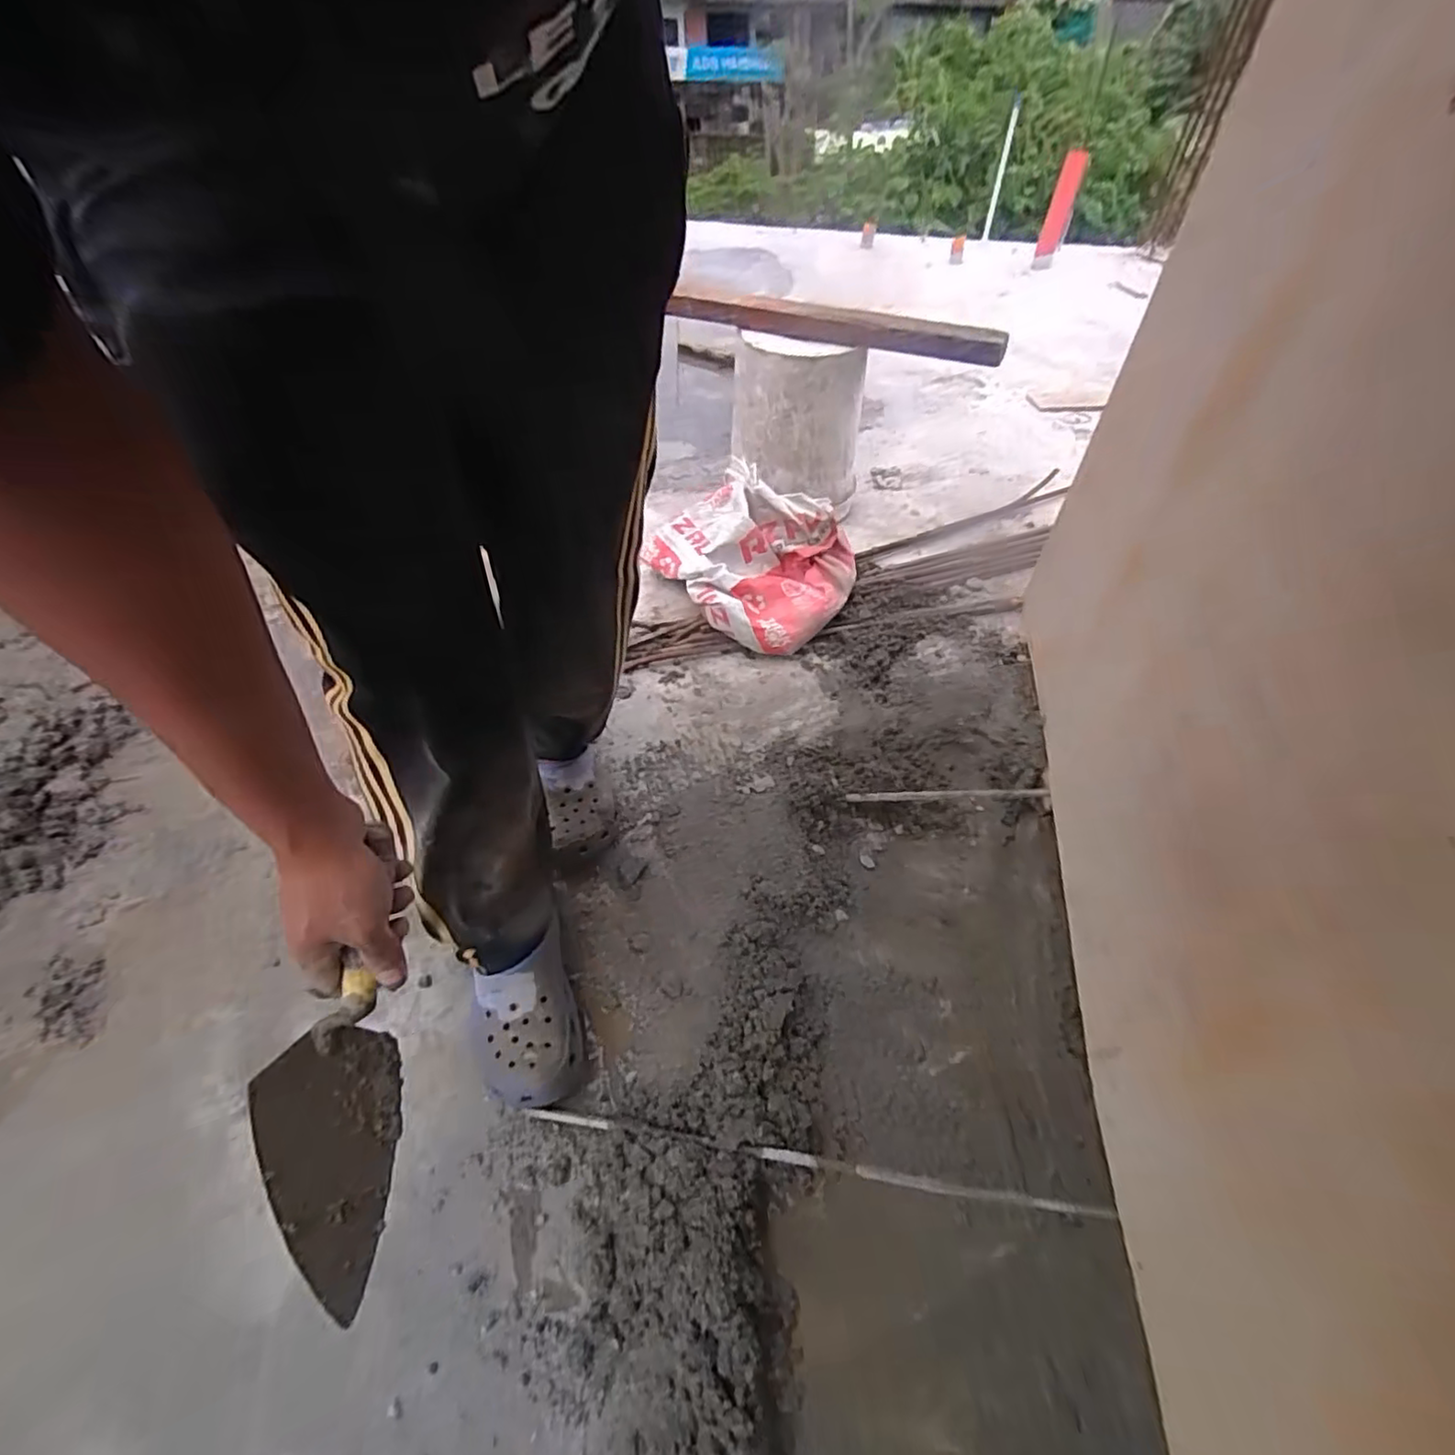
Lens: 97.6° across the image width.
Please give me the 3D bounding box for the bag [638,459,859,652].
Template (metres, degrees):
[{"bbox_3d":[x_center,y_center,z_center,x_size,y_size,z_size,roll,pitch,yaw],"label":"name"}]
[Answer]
[{"bbox_3d":[0.052,-0.350,1.266,0.341,0.177,0.390,-33,57,-26],"label":"bag"}]

